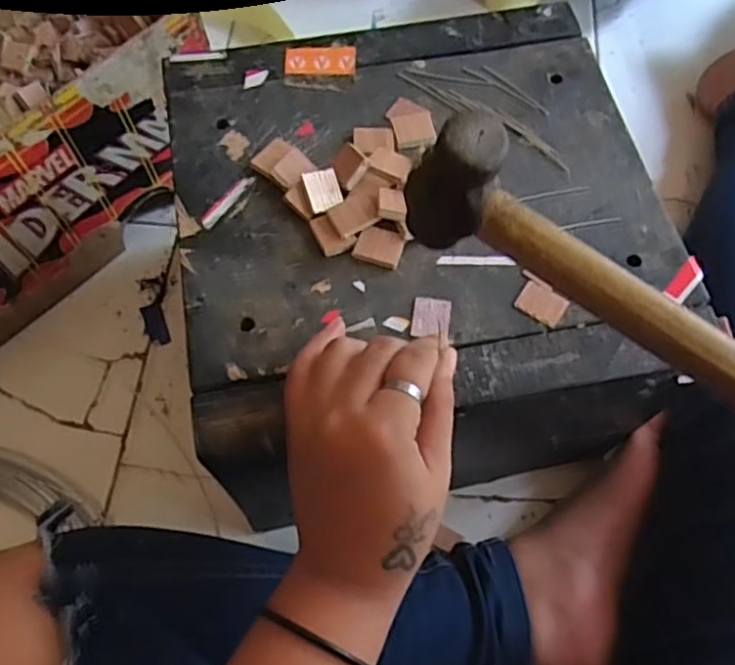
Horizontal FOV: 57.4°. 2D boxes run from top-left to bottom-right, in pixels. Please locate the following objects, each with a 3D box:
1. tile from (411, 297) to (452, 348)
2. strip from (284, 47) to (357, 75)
[{"bbox_3d":[0.034,-0.008,0.356,0.020,0.004,0.023,6,65,2],"label":"tile"},{"bbox_3d":[-0.031,-0.179,0.441,0.046,0.004,0.022,0,65,-1],"label":"strip"}]

